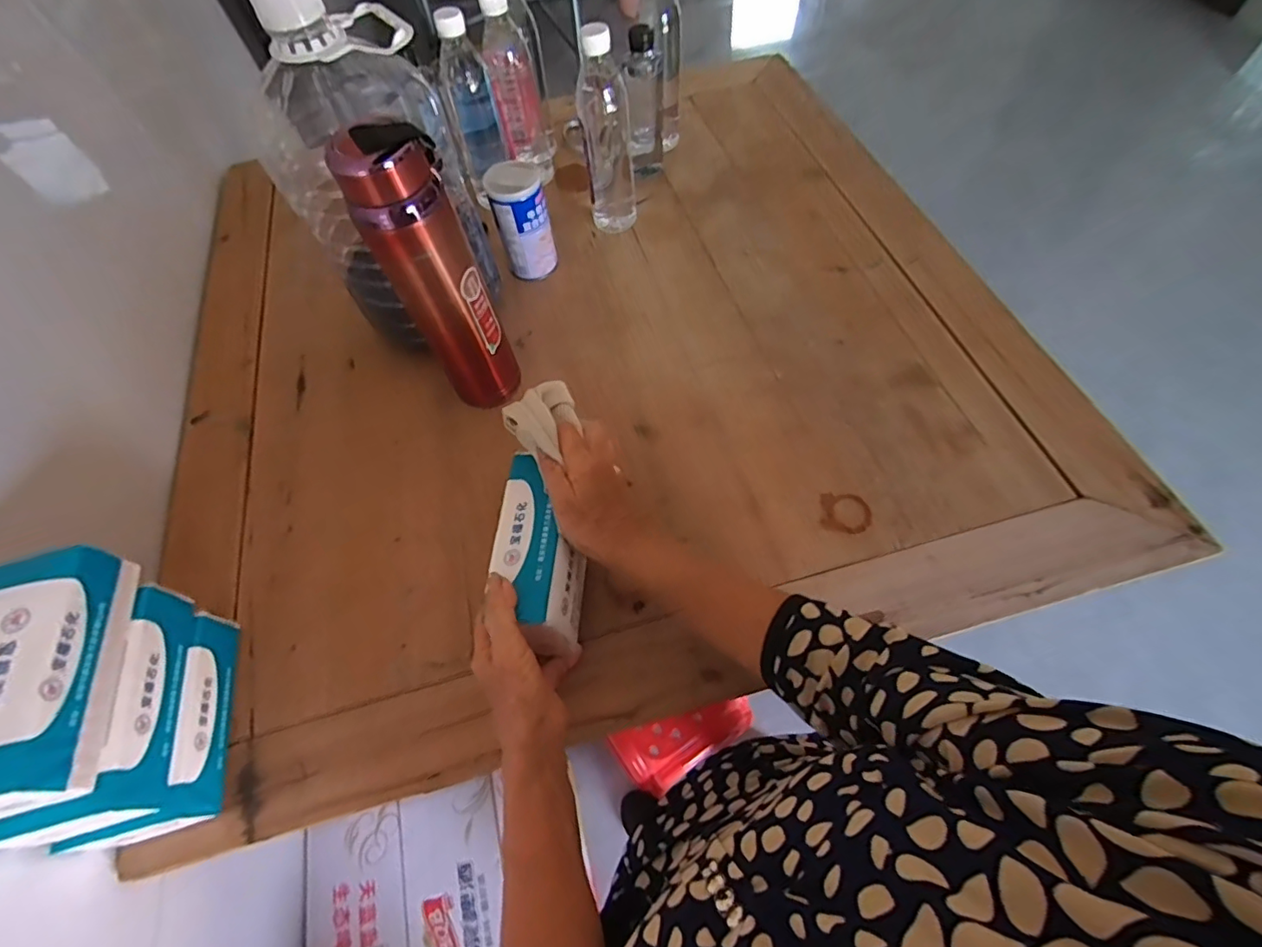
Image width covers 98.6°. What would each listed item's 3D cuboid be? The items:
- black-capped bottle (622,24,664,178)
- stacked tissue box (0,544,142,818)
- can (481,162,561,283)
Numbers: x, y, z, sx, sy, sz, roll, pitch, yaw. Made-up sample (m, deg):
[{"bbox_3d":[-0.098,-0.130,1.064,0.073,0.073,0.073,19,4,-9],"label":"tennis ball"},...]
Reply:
[{"bbox_3d":[0.018,-0.490,0.738,0.051,0.171,0.066,0,61,4],"label":"black-capped bottle"},{"bbox_3d":[-0.406,0.133,0.353,0.098,0.070,0.158,-14,62,-4],"label":"stacked tissue box"},{"bbox_3d":[-0.133,-0.309,0.678,0.062,0.135,0.057,-2,61,3],"label":"can"}]

